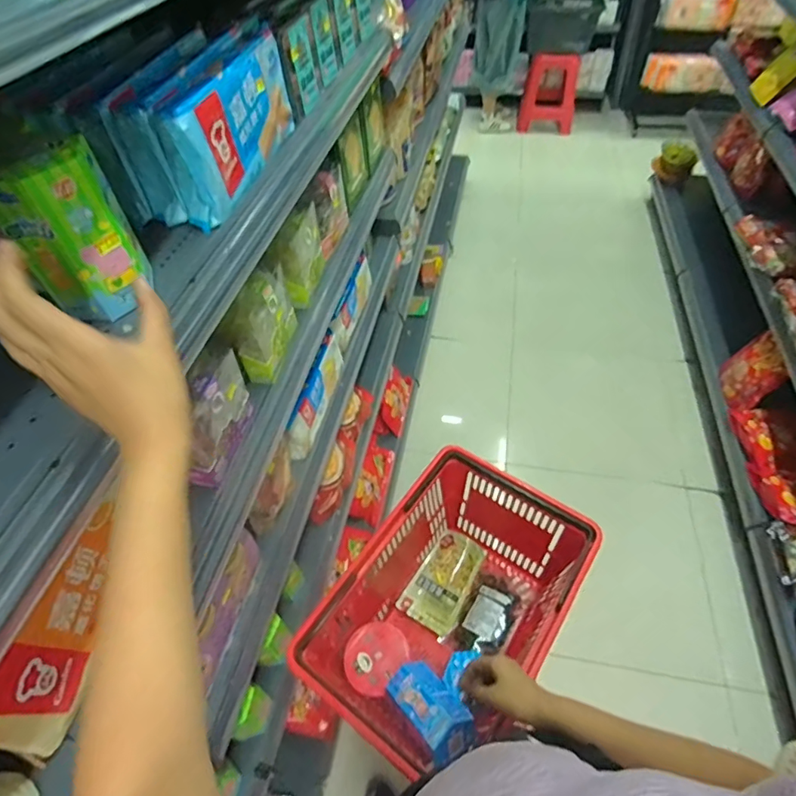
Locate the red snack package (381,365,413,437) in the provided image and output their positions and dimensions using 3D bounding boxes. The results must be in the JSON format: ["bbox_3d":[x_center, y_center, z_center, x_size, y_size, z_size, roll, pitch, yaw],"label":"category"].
[{"bbox_3d":[-0.001,-0.002,1.571,0.059,0.120,0.211,9,52,9],"label":"red snack package"}]

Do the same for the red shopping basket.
[{"bbox_3d":[0.081,0.366,0.856,0.314,0.243,0.446,27,57,22],"label":"red shopping basket"}]

